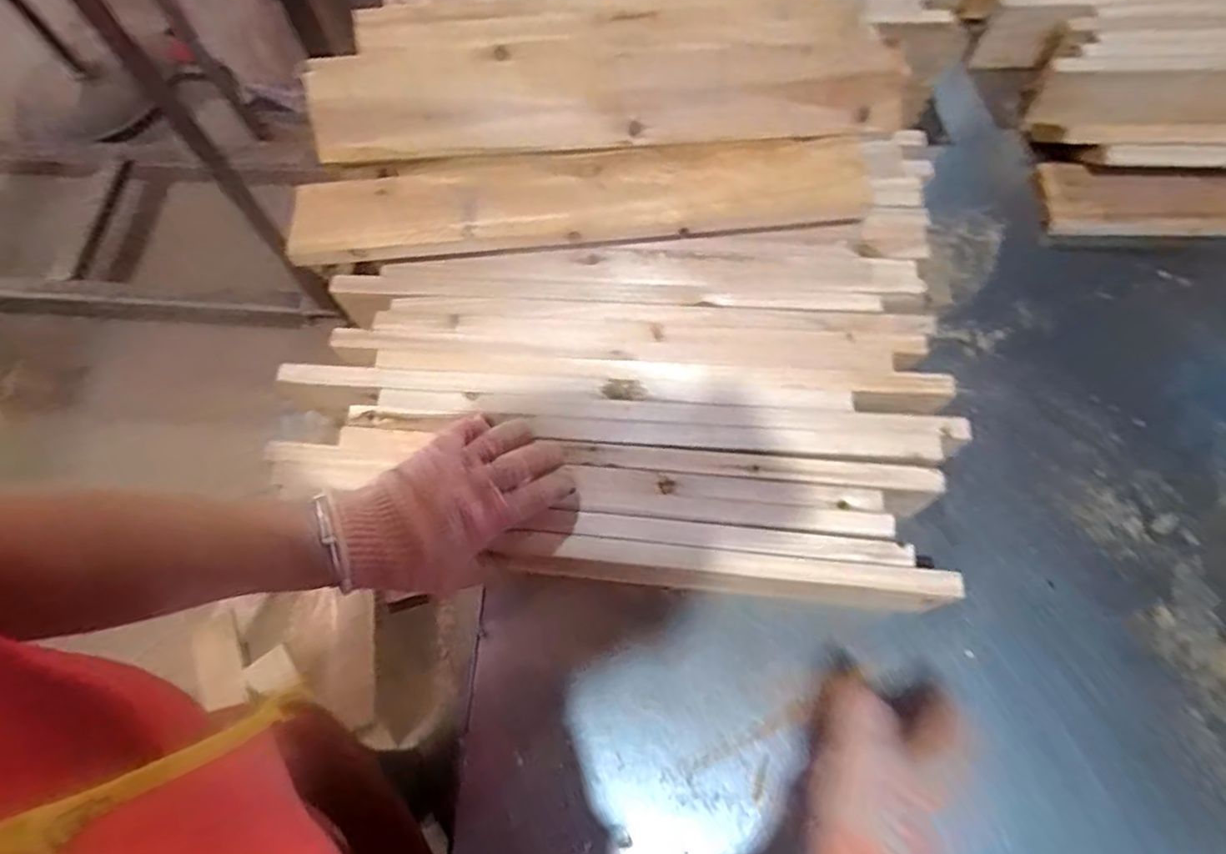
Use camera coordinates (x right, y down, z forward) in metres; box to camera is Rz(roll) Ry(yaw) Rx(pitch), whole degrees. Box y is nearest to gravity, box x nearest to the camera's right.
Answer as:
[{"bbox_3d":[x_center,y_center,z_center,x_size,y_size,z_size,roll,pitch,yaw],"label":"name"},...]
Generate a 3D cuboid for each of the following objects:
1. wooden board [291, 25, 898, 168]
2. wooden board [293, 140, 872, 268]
[{"bbox_3d":[-0.003,-0.316,0.616,0.536,0.029,0.123,-2,87,1],"label":"wooden board"},{"bbox_3d":[-0.027,-0.206,0.600,0.495,0.033,0.093,-5,71,1],"label":"wooden board"}]

